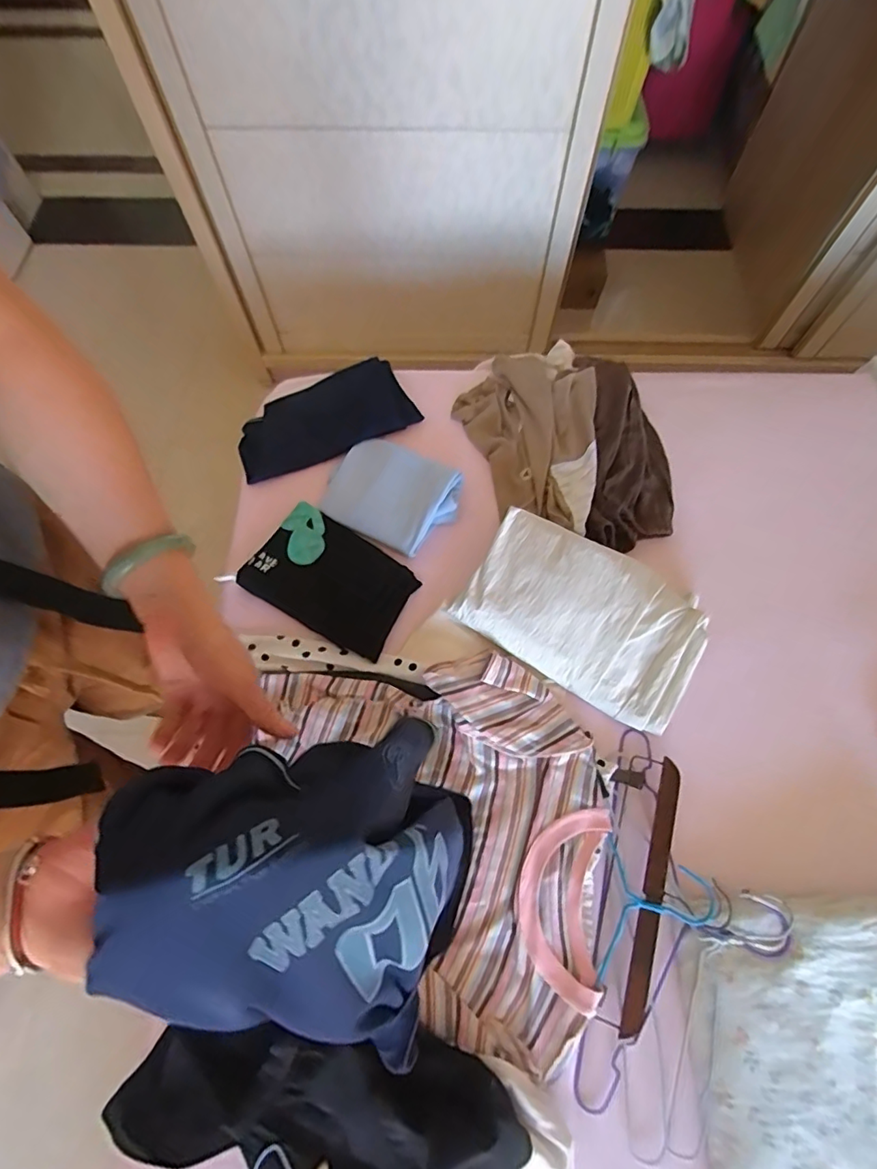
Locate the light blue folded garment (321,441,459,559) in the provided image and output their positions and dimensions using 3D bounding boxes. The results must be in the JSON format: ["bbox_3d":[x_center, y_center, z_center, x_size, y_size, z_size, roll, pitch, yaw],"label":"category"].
[{"bbox_3d":[-0.077,-0.154,0.843,0.203,0.042,0.167,28,71,11],"label":"light blue folded garment"}]

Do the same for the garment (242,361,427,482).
[{"bbox_3d":[-0.200,-0.287,0.901,0.309,0.049,0.141,-23,70,-9],"label":"garment"}]

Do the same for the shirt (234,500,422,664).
[{"bbox_3d":[-0.164,-0.008,0.808,0.238,0.027,0.164,31,68,3],"label":"shirt"}]

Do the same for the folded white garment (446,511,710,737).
[{"bbox_3d":[0.206,0.041,0.747,0.324,0.058,0.196,30,71,12],"label":"folded white garment"}]

